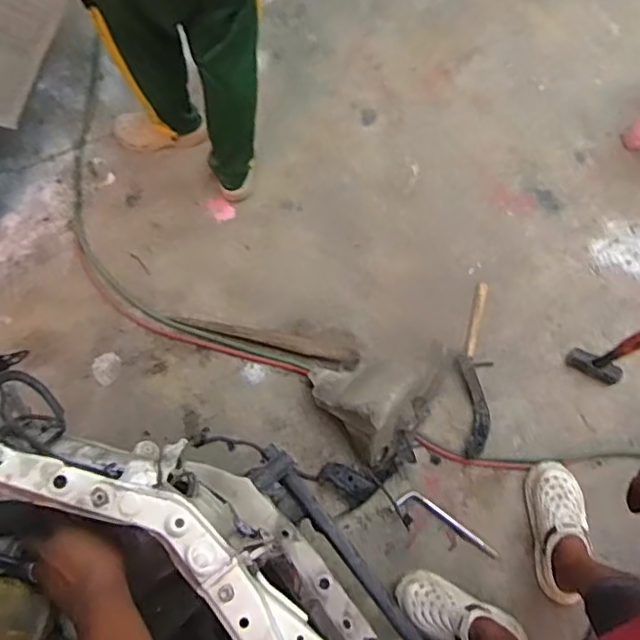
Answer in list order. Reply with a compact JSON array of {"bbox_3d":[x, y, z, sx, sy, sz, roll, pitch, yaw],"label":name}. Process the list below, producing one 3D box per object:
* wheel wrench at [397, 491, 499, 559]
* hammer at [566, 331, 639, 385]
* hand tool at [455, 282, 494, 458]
[{"bbox_3d":[0.312,0.500,1.438,0.272,0.035,0.059,28,77,9],"label":"wheel wrench"},{"bbox_3d":[0.702,0.069,1.369,0.135,0.354,0.067,33,72,12],"label":"hammer"},{"bbox_3d":[0.400,0.124,1.537,0.084,0.022,0.453,4,74,3],"label":"hand tool"}]

